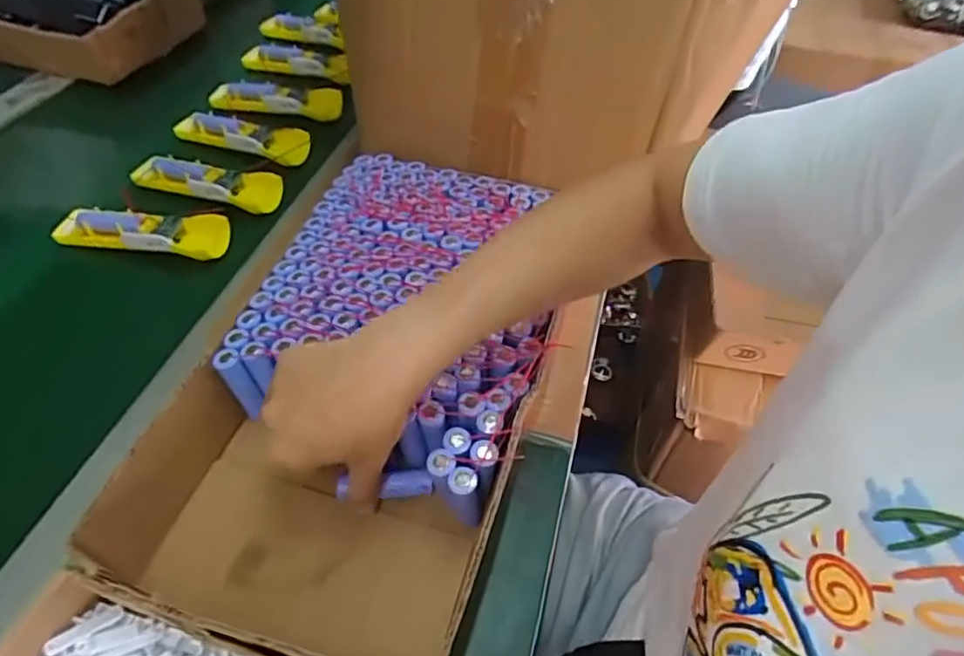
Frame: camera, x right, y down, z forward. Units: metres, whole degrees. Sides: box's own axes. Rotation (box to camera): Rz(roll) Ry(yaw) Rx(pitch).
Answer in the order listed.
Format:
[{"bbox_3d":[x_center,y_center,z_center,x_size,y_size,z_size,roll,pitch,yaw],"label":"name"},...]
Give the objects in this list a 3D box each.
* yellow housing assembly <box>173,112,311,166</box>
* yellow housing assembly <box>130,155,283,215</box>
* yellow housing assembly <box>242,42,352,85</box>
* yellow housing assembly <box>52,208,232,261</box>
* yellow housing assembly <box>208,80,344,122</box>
[{"bbox_3d":[-0.267,-0.219,0.665,0.162,0.025,0.045,18,52,12],"label":"yellow housing assembly"},{"bbox_3d":[-0.288,-0.153,0.611,0.162,0.021,0.042,12,51,8],"label":"yellow housing assembly"},{"bbox_3d":[-0.240,-0.346,0.762,0.150,0.032,0.026,15,51,10],"label":"yellow housing assembly"},{"bbox_3d":[-0.323,-0.095,0.562,0.159,0.020,0.048,7,50,4],"label":"yellow housing assembly"},{"bbox_3d":[-0.252,-0.278,0.714,0.162,0.029,0.043,9,50,5],"label":"yellow housing assembly"}]

